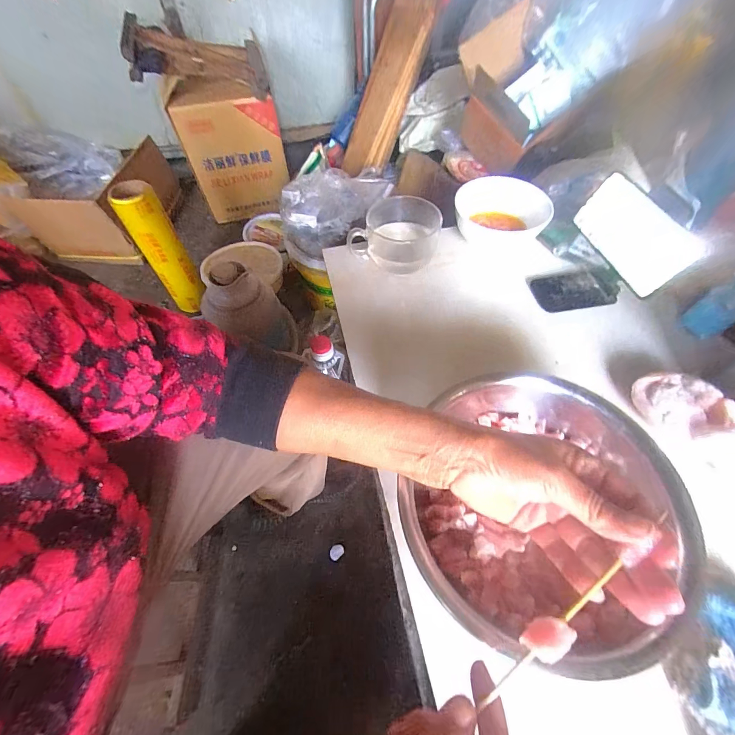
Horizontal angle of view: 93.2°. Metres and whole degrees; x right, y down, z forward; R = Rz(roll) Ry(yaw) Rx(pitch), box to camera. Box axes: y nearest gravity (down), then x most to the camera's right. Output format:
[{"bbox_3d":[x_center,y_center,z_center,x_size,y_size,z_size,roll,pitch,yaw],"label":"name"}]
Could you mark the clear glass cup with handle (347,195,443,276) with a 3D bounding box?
[{"bbox_3d":[0.048,-0.200,0.524,0.118,0.062,0.112,-2,57,3],"label":"clear glass cup with handle"}]

